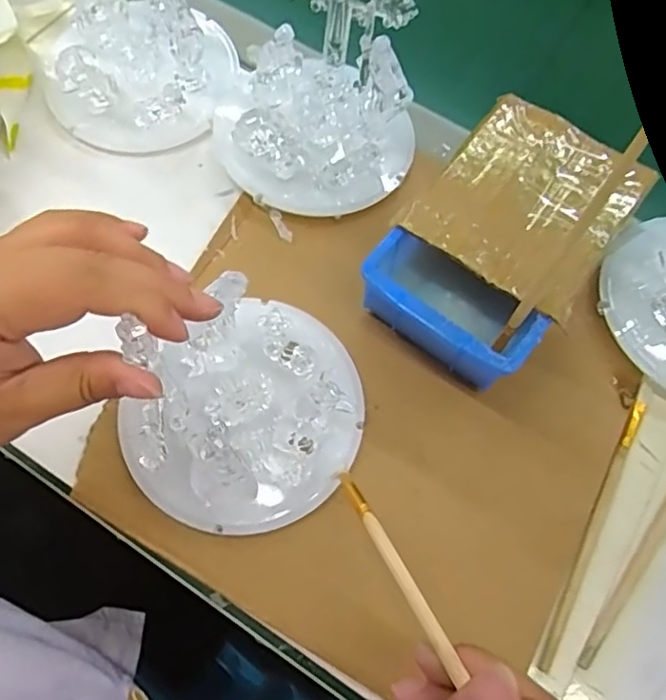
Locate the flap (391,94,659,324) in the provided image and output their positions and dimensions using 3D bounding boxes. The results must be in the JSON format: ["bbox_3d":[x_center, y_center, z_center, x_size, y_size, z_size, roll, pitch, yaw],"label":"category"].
[{"bbox_3d":[0.109,-0.084,0.333,0.097,0.006,0.115,34,71,11],"label":"flap"}]

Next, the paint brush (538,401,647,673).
[{"bbox_3d":[0.141,0.094,0.320,0.009,0.005,0.155,28,70,8],"label":"paint brush"}]

